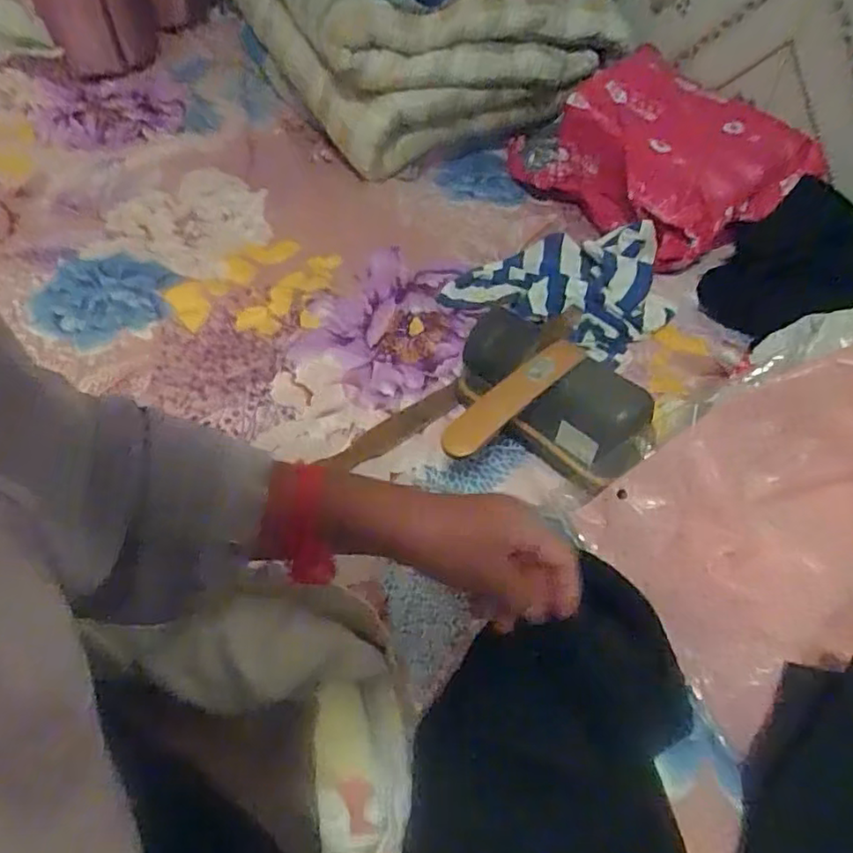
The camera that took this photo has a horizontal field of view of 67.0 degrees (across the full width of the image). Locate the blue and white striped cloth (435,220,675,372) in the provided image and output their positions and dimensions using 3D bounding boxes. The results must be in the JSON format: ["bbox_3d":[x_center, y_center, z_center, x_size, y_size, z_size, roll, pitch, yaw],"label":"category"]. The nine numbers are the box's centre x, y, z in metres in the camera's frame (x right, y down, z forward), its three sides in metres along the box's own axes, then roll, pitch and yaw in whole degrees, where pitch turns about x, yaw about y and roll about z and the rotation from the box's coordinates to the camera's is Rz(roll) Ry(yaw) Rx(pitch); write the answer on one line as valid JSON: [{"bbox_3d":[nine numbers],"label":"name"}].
[{"bbox_3d":[0.169,-0.179,0.775,0.248,0.048,0.202,26,53,19],"label":"blue and white striped cloth"}]

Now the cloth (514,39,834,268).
[{"bbox_3d":[0.305,-0.349,0.859,0.223,0.153,0.321,-26,54,-22],"label":"cloth"}]

